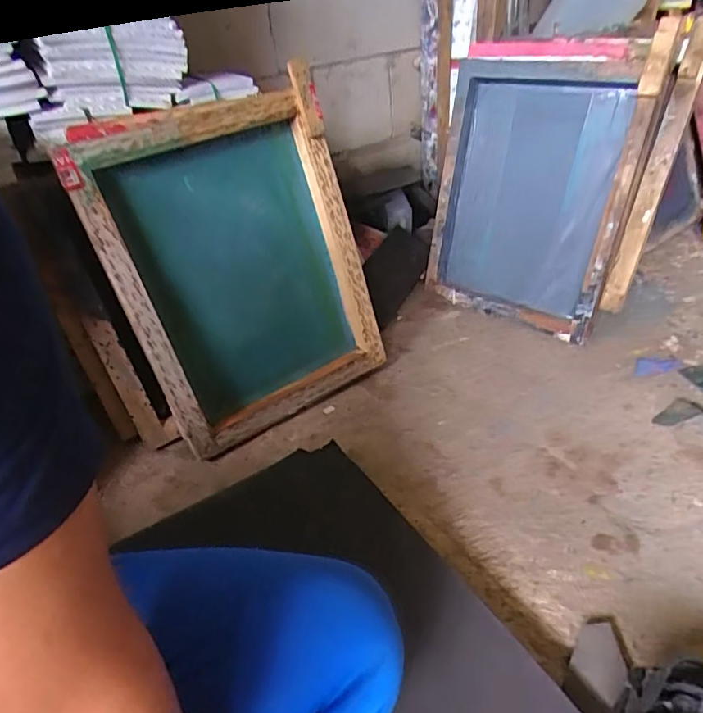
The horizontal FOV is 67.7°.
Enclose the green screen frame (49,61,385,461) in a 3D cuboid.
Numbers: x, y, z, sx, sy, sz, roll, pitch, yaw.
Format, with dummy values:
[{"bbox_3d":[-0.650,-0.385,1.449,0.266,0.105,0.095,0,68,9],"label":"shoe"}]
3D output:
[{"bbox_3d":[-0.150,-0.123,0.802,0.381,0.492,0.056,-28,24,-20],"label":"green screen frame"}]

